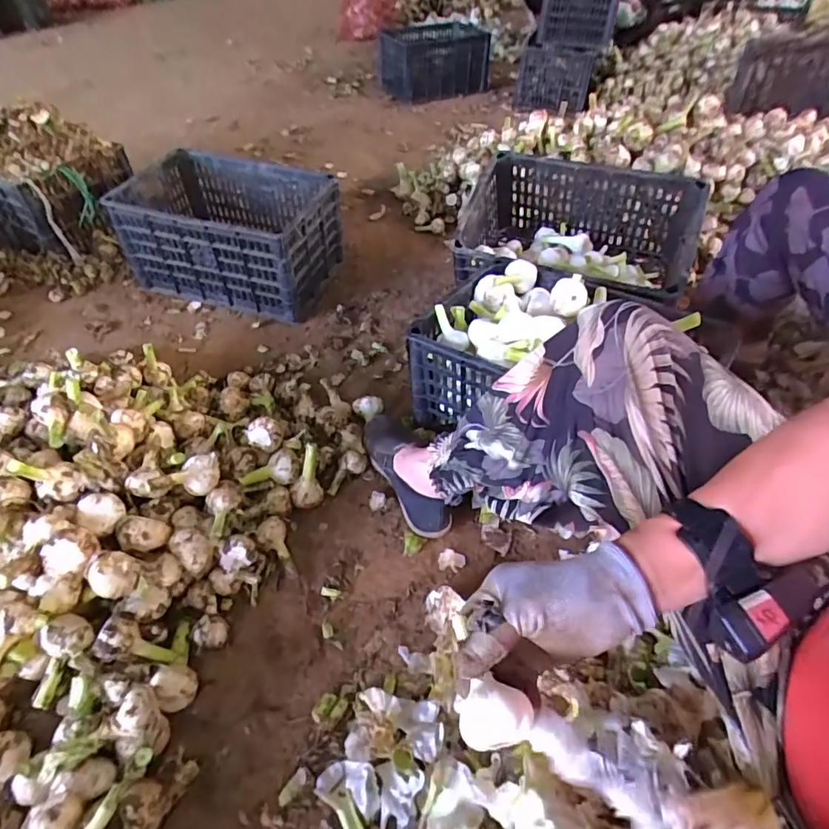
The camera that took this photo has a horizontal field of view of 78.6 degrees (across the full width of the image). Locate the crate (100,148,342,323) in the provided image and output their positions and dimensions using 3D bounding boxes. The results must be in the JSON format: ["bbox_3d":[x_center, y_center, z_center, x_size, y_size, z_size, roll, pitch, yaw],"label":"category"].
[{"bbox_3d":[-0.439,-0.431,1.226,0.468,0.251,0.278,11,48,6],"label":"crate"}]

